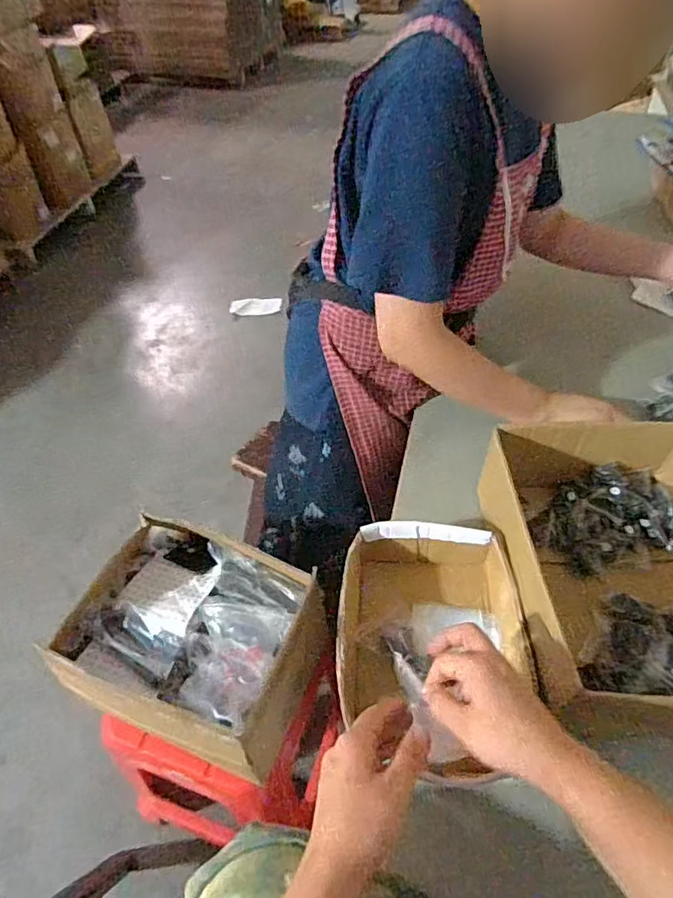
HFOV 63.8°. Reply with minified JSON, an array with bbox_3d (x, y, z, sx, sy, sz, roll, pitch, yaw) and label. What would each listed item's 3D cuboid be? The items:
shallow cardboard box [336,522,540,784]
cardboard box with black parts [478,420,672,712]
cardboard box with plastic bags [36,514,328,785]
[{"bbox_3d":[0.096,0.200,0.570,0.188,0.071,0.245,1,48,2],"label":"shallow cardboard box"},{"bbox_3d":[0.315,0.123,0.586,0.257,0.114,0.320,-2,48,-1],"label":"cardboard box with black parts"},{"bbox_3d":[-0.206,0.266,0.794,0.312,0.210,0.266,15,50,14],"label":"cardboard box with plastic bags"}]

